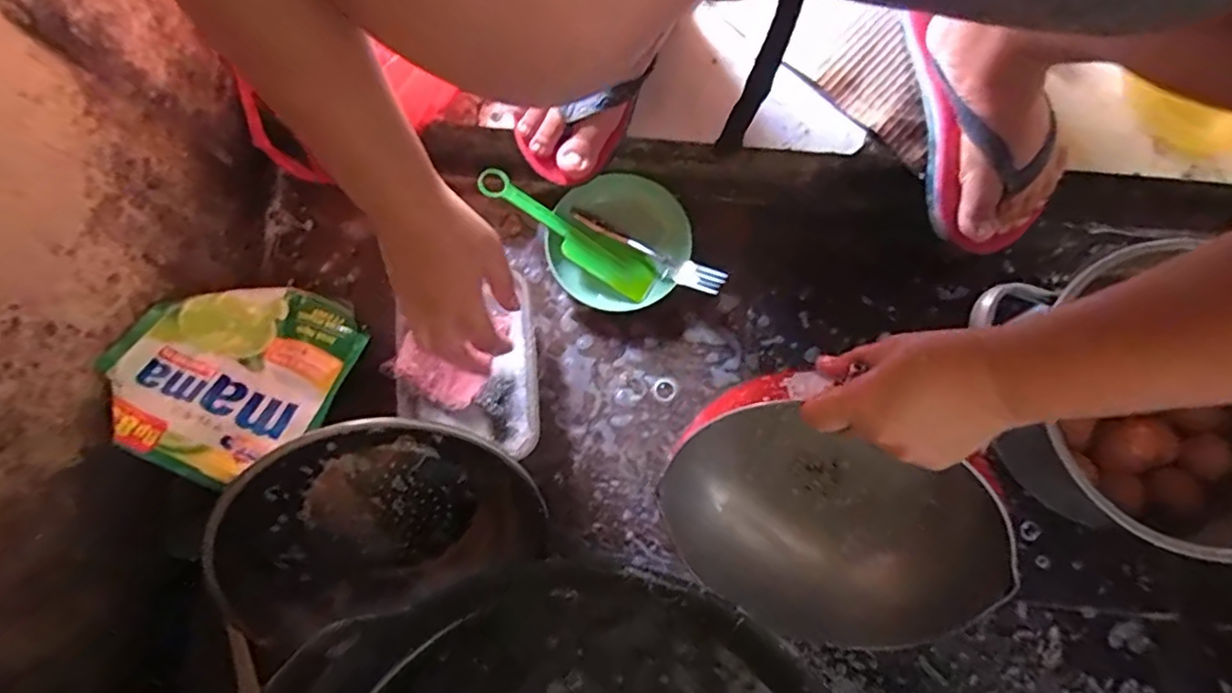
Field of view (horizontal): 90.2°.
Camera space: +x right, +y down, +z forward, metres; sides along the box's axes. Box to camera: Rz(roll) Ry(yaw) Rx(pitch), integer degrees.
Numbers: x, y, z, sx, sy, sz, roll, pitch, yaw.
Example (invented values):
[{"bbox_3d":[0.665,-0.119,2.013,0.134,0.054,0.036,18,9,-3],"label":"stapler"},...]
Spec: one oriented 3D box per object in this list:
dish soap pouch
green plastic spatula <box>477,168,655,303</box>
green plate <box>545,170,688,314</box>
[{"bbox_3d":[-0.307,0.012,0.503,0.146,0.038,0.182,32,48,-20],"label":"dish soap pouch"},{"bbox_3d":[-0.045,-0.112,0.593,0.190,0.014,0.045,33,80,-9],"label":"green plastic spatula"},{"bbox_3d":[0.002,-0.103,0.604,0.130,0.030,0.131,0,79,0],"label":"green plate"}]

